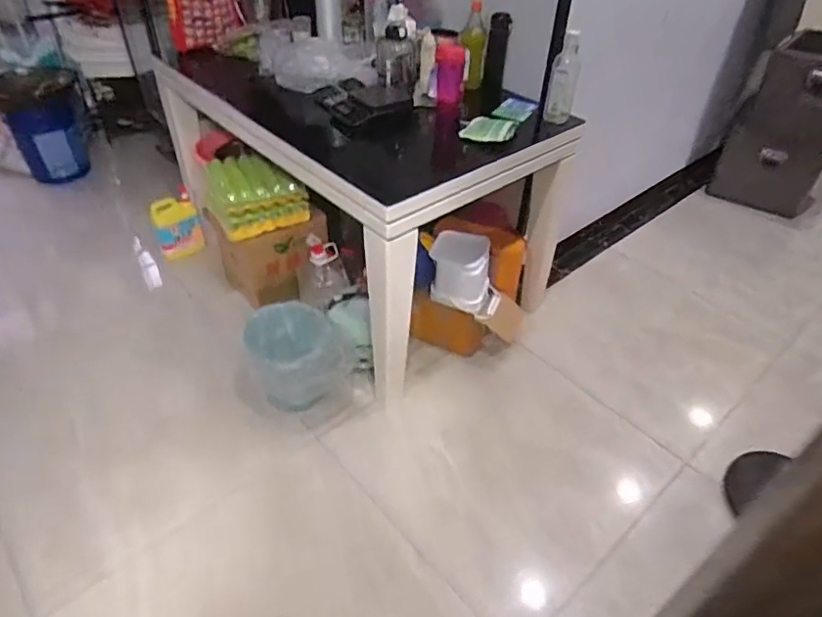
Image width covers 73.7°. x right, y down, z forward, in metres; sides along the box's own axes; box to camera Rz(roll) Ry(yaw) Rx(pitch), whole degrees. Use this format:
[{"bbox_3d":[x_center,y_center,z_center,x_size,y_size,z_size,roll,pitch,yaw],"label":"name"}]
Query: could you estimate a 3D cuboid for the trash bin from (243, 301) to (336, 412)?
[{"bbox_3d":[-0.350,0.153,1.651,0.267,0.258,0.236,-7,42,-10],"label":"trash bin"}]

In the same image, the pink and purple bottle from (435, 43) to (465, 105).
[{"bbox_3d":[0.113,-0.691,1.612,0.078,0.148,0.086,0,41,-2],"label":"pink and purple bottle"}]

